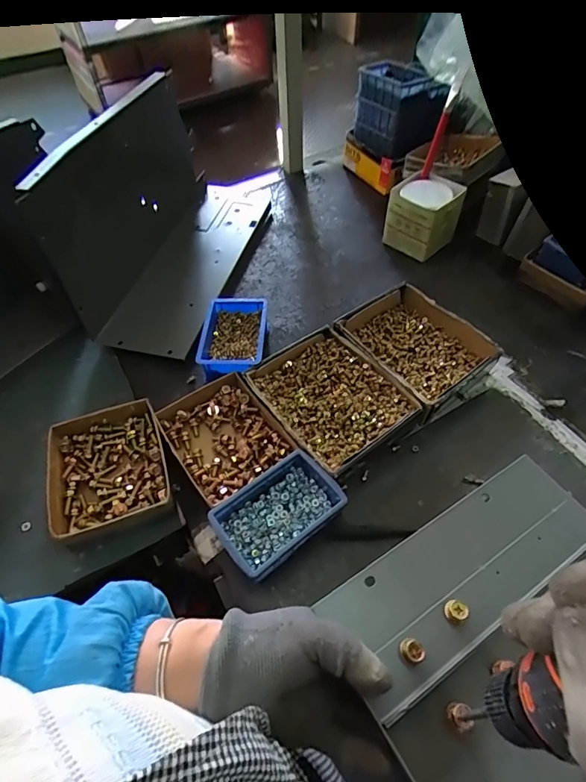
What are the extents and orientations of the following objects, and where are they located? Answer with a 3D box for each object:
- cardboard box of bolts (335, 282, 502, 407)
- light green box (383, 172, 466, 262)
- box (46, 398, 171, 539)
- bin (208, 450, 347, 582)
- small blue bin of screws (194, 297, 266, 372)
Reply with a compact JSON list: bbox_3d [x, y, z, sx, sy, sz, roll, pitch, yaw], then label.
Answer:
[{"bbox_3d":[0.194,-0.067,0.684,0.178,0.069,0.201,-34,59,-21],"label":"cardboard box of bolts"},{"bbox_3d":[0.257,-0.346,0.861,0.125,0.113,0.117,37,63,26],"label":"light green box"},{"bbox_3d":[-0.241,0.102,0.561,0.145,0.041,0.168,-17,54,-10],"label":"box"},{"bbox_3d":[-0.015,0.148,0.515,0.143,0.046,0.093,-33,59,-21],"label":"bin"},{"bbox_3d":[-0.091,-0.082,0.687,0.095,0.062,0.155,1,53,3],"label":"small blue bin of screws"}]

